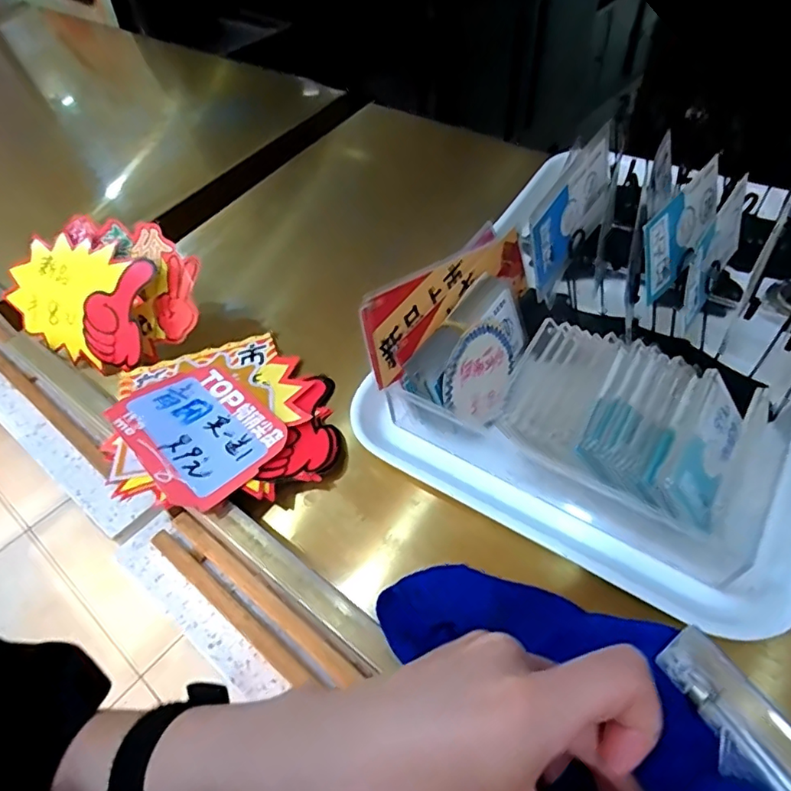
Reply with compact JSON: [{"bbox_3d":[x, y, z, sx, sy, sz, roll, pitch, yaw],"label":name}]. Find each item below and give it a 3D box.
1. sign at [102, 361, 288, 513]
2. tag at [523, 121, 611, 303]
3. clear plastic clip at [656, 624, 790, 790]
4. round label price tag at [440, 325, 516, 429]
[{"bbox_3d":[-0.146,0.024,0.410,0.093,0.008,0.127,-34,55,-29],"label":"sign"},{"bbox_3d":[0.111,-0.114,0.342,0.005,0.063,0.095,26,71,37],"label":"tag"},{"bbox_3d":[0.119,0.113,0.174,0.026,0.011,0.079,-19,36,-12],"label":"clear plastic clip"},{"bbox_3d":[0.058,-0.013,0.371,0.004,0.066,0.065,14,91,45],"label":"round label price tag"}]

